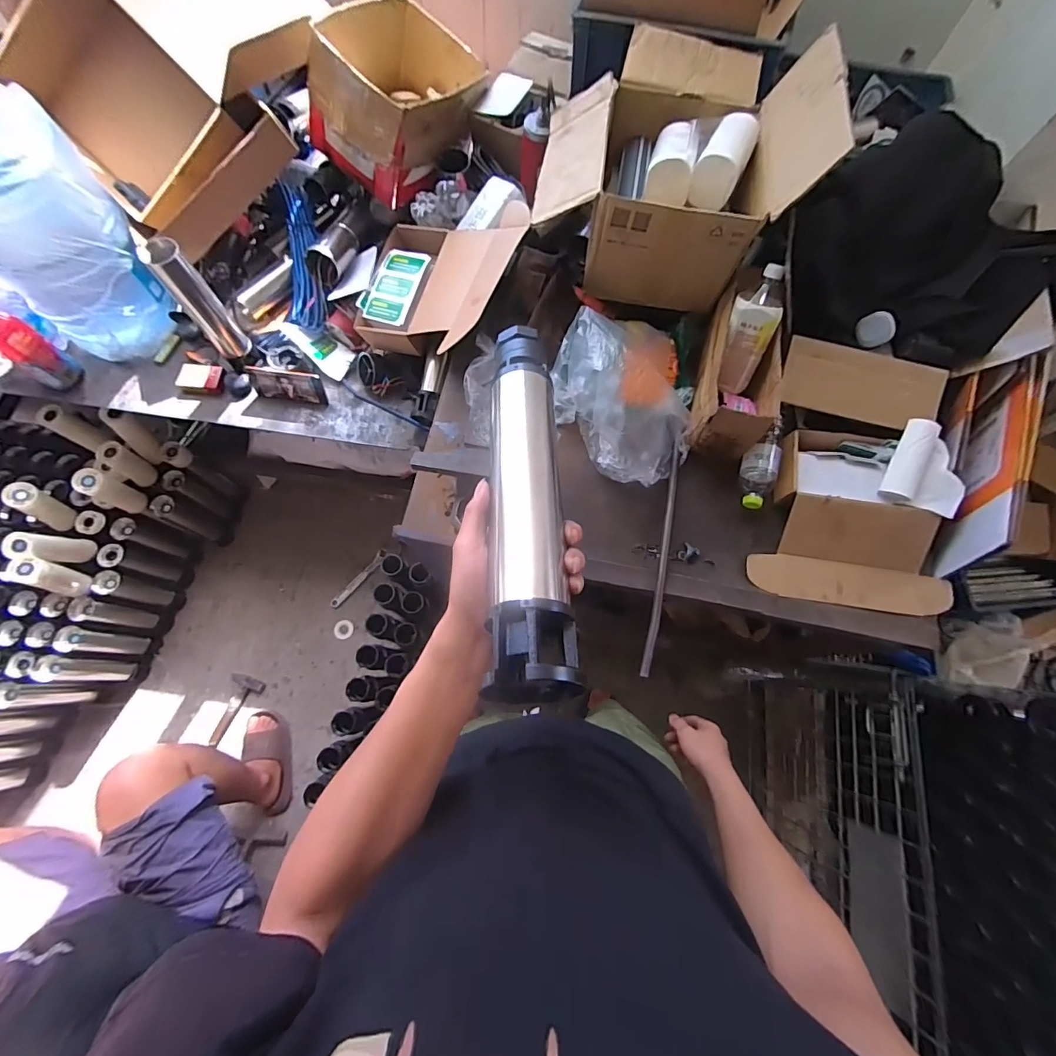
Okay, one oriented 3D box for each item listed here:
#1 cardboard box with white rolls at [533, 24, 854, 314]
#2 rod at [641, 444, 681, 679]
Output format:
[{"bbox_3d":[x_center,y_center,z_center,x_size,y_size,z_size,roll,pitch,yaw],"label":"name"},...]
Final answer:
[{"bbox_3d":[0.246,-0.674,0.815,0.411,0.269,0.414,9,72,1],"label":"cardboard box with white rolls"},{"bbox_3d":[0.242,0.041,0.820,0.019,0.020,0.428,12,72,2],"label":"rod"}]

